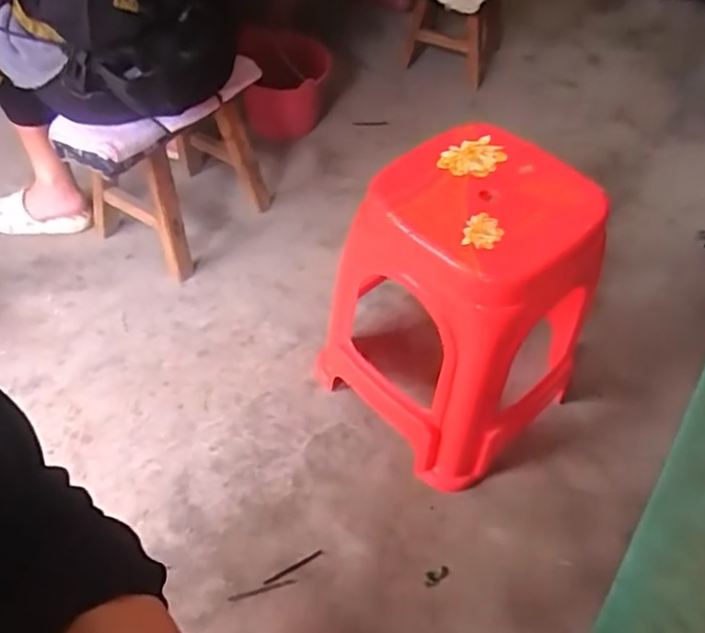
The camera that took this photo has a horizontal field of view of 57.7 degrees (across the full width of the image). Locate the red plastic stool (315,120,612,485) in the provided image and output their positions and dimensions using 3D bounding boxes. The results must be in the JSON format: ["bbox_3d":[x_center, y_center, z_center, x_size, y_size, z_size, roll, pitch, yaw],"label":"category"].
[{"bbox_3d":[0.186,-0.009,1.080,0.339,0.481,0.361,-32,59,-28],"label":"red plastic stool"}]

